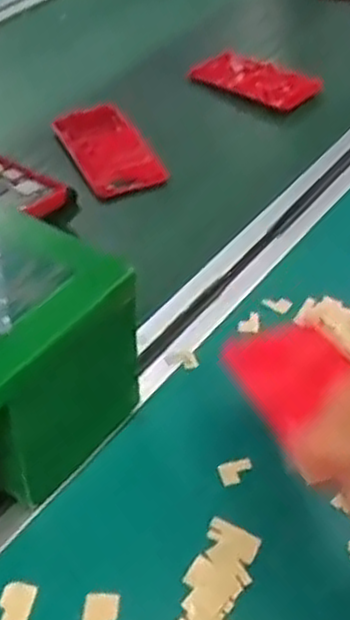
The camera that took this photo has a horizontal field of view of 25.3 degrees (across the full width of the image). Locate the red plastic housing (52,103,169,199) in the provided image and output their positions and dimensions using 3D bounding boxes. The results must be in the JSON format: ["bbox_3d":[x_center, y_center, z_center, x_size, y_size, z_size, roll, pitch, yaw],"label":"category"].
[{"bbox_3d":[-0.059,-0.140,0.667,0.063,0.014,0.129,-17,46,-17],"label":"red plastic housing"}]

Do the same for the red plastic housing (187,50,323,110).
[{"bbox_3d":[0.078,-0.229,0.767,0.129,0.012,0.064,31,52,29],"label":"red plastic housing"}]

